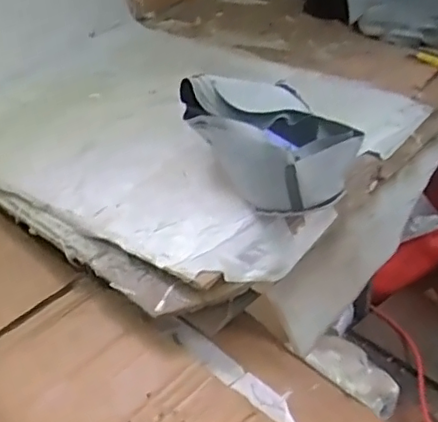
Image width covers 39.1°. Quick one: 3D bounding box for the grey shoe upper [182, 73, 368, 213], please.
[{"bbox_3d":[0.080,-0.114,0.967,0.170,0.111,0.293,-25,41,-28],"label":"grey shoe upper"}]

